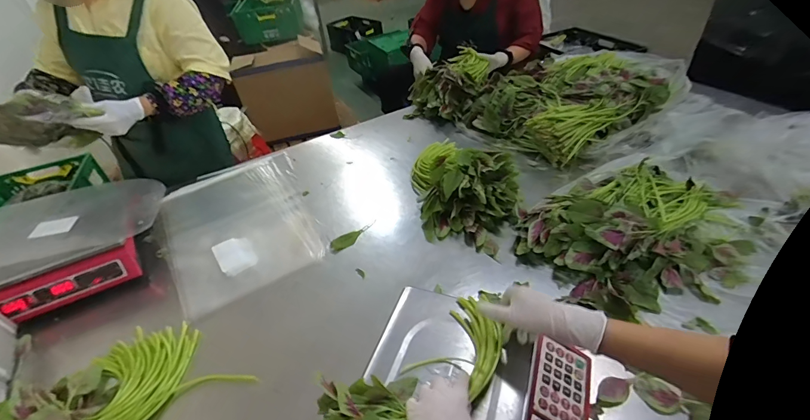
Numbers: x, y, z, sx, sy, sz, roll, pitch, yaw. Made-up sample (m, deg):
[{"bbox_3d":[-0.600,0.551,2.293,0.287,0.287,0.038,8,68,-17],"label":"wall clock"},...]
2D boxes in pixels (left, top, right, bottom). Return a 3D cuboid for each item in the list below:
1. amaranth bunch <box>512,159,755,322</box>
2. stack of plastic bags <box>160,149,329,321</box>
[{"bbox_3d":[0.482,0.044,0.787,0.472,0.084,0.321,-13,40,-7],"label":"amaranth bunch"},{"bbox_3d":[-0.442,0.017,1.034,0.364,0.018,0.533,-21,42,-15],"label":"stack of plastic bags"}]

